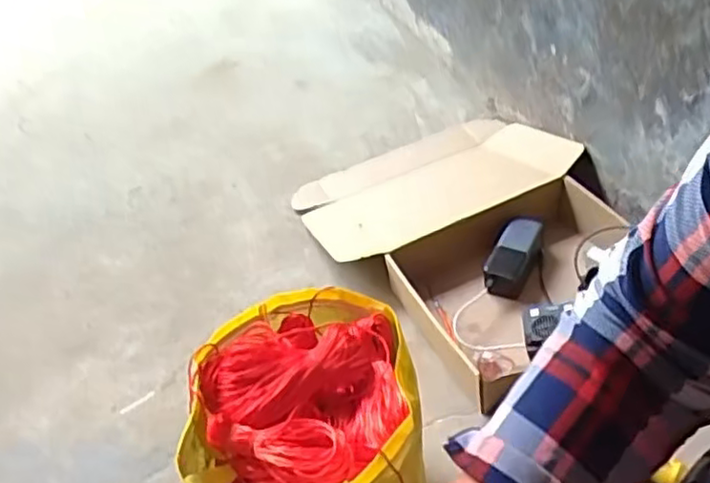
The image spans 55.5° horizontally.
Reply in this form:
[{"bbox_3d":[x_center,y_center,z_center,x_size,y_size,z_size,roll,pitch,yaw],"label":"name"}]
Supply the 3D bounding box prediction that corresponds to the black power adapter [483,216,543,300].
[{"bbox_3d":[0.235,0.019,1.001,0.057,0.032,0.140,18,60,24],"label":"black power adapter"}]

